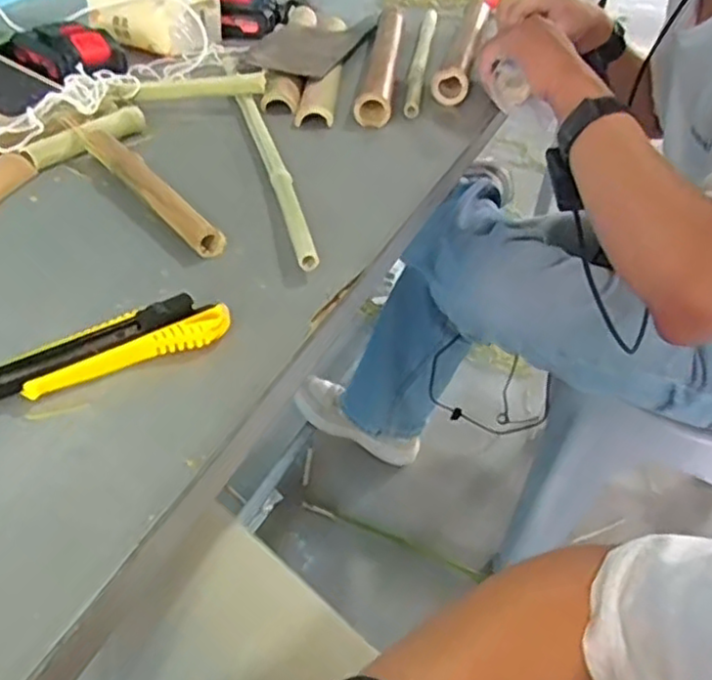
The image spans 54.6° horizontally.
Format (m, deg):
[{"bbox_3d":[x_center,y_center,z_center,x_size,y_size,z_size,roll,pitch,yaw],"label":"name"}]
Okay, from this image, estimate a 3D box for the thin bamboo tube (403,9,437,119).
[{"bbox_3d":[0.079,-0.345,0.831,0.020,0.016,0.374,8,39,4],"label":"thin bamboo tube"}]

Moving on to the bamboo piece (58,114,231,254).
[{"bbox_3d":[-0.165,-0.122,0.525,0.023,0.025,0.217,-24,48,-31],"label":"bamboo piece"}]

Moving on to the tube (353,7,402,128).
[{"bbox_3d":[0.030,-0.311,0.766,0.033,0.033,0.289,7,41,2],"label":"tube"}]

